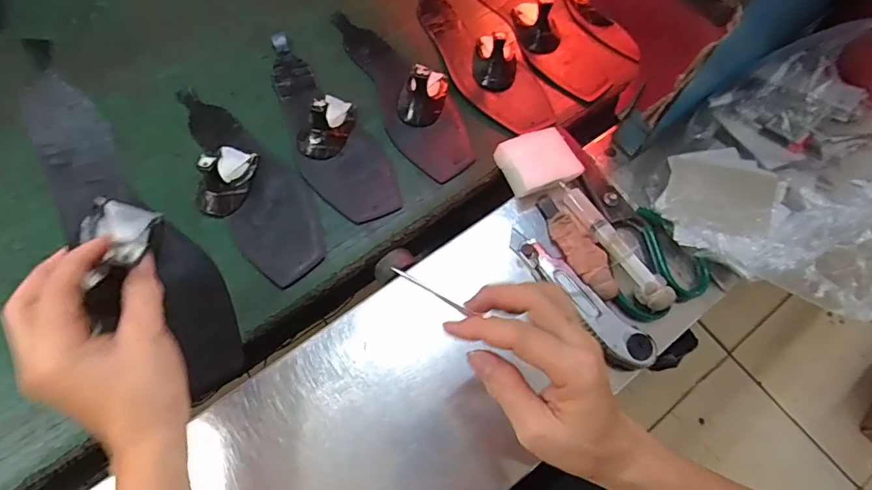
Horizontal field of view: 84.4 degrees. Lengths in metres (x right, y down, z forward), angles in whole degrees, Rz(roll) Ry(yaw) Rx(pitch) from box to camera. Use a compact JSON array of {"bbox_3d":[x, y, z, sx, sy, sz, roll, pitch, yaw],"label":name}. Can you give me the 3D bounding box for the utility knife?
[{"bbox_3d":[0.123,0.047,0.430,0.160,0.019,0.037,43,71,14],"label":"utility knife"}]

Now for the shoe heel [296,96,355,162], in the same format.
[{"bbox_3d":[-0.114,-0.131,0.496,0.044,0.045,0.072,29,68,9],"label":"shoe heel"}]

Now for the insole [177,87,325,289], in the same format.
[{"bbox_3d":[-0.188,-0.074,0.498,0.080,0.010,0.252,-26,71,-13],"label":"insole"}]

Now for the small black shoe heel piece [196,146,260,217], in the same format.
[{"bbox_3d":[-0.211,-0.072,0.468,0.049,0.045,0.077,9,67,1],"label":"small black shoe heel piece"}]

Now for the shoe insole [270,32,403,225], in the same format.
[{"bbox_3d":[-0.128,-0.128,0.521,0.082,0.009,0.254,-33,73,-14],"label":"shoe insole"}]

